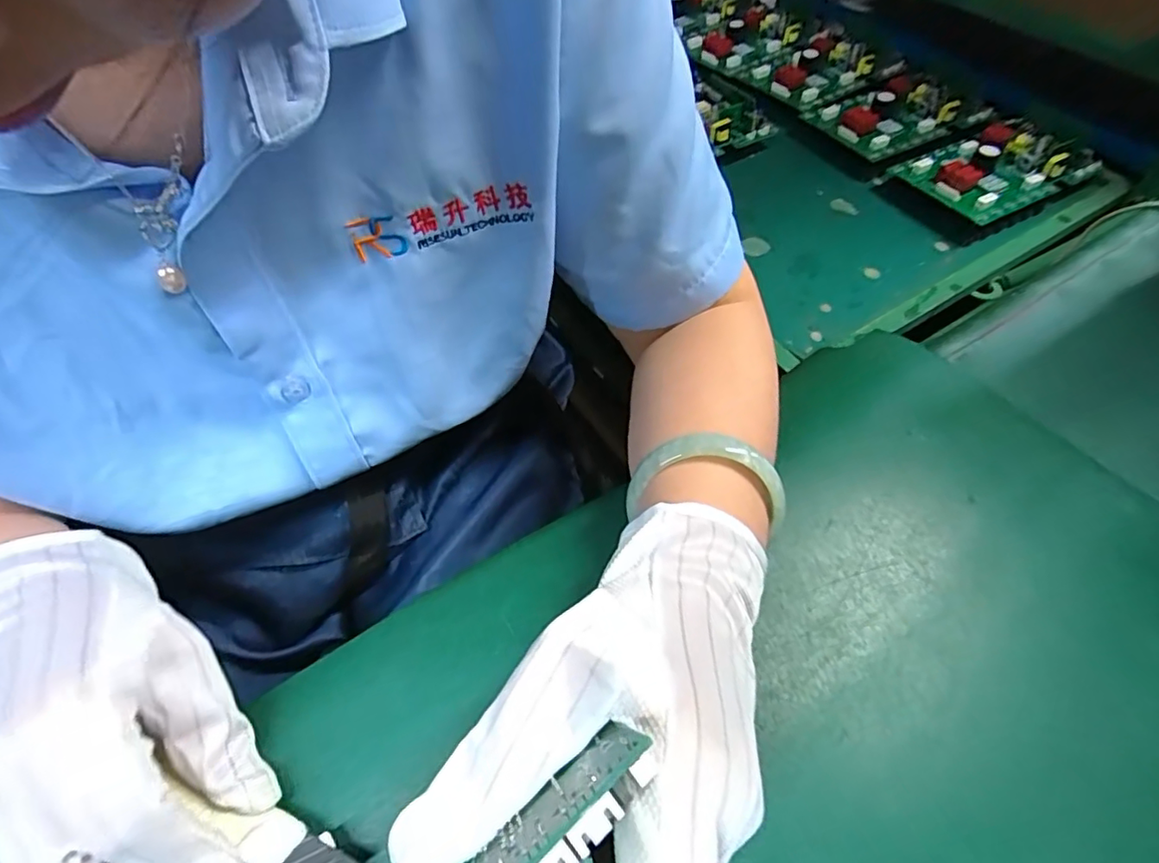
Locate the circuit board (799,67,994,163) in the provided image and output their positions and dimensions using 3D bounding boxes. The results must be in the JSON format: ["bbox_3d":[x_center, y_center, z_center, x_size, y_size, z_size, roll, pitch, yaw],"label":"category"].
[{"bbox_3d":[0.378,-0.385,0.680,0.167,0.030,0.128,-24,59,-15],"label":"circuit board"}]

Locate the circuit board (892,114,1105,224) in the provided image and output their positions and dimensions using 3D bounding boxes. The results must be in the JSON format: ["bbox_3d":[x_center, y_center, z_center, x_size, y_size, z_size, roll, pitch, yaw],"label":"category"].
[{"bbox_3d":[0.452,-0.289,0.608,0.167,0.034,0.115,-25,59,-16],"label":"circuit board"}]

